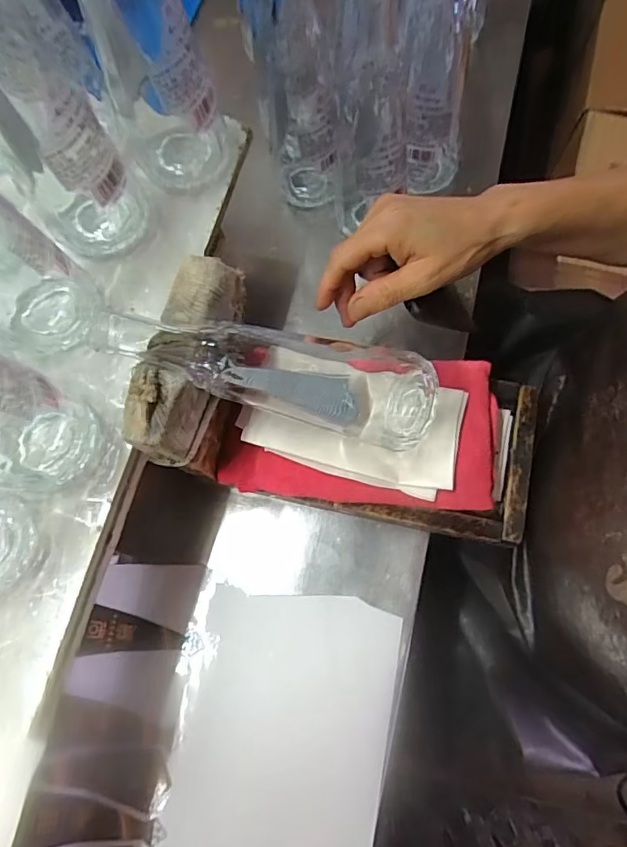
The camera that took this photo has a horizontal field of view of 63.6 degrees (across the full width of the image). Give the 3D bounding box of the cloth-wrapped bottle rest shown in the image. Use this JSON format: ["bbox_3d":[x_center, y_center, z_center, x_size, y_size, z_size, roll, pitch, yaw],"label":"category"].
[{"bbox_3d":[-0.078,-0.040,0.321,0.043,0.058,0.130,16,75,4],"label":"cloth-wrapped bottle rest"}]

